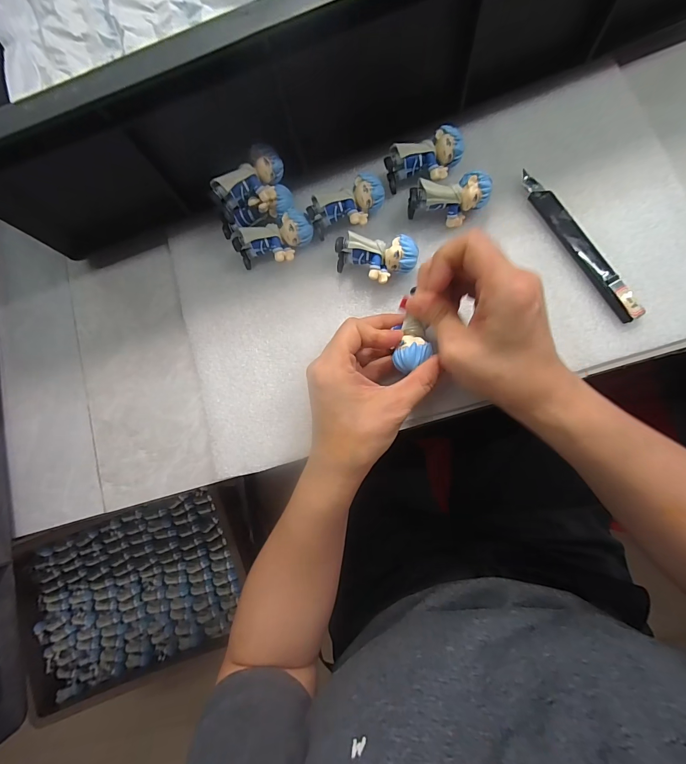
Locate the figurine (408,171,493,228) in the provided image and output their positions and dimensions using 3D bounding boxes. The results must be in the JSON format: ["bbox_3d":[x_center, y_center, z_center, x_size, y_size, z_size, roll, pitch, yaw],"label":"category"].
[{"bbox_3d":[0.083,-0.140,0.273,0.060,0.034,0.027,-15,81,5],"label":"figurine"}]

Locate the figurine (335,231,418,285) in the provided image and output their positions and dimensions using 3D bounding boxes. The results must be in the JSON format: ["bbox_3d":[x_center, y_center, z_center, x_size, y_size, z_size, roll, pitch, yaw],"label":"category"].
[{"bbox_3d":[0.026,-0.094,0.275,0.061,0.030,0.032,0,83,7],"label":"figurine"}]

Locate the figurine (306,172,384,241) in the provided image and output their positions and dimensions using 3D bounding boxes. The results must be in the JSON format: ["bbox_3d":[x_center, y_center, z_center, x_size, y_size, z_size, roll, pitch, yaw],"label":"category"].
[{"bbox_3d":[0.004,-0.139,0.285,0.061,0.027,0.031,-16,81,5],"label":"figurine"}]

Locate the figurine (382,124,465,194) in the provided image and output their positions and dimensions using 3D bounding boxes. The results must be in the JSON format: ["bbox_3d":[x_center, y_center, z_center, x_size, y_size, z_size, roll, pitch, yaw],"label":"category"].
[{"bbox_3d":[0.066,-0.175,0.283,0.059,0.029,0.032,-23,81,3],"label":"figurine"}]

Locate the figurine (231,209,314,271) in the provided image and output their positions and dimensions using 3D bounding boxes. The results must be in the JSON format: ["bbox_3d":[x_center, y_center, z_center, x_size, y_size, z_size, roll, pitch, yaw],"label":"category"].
[{"bbox_3d":[-0.054,-0.113,0.287,0.063,0.028,0.031,-24,81,3],"label":"figurine"}]

